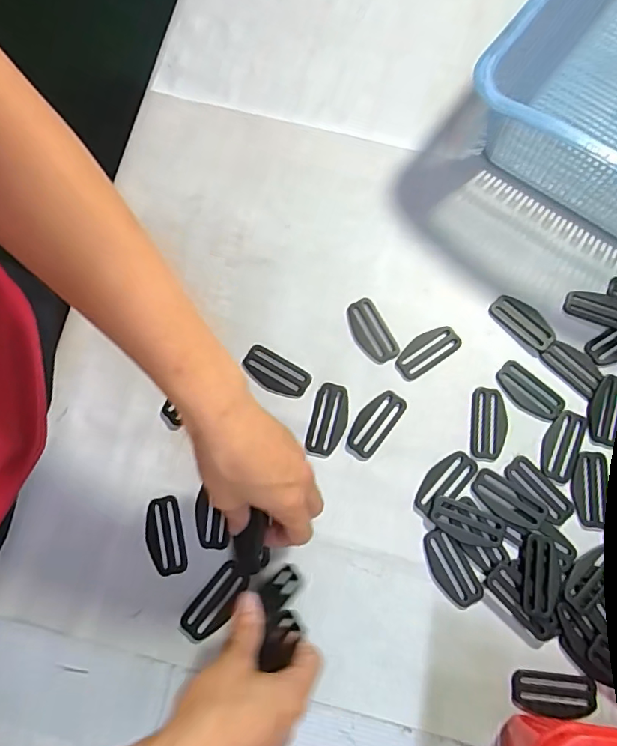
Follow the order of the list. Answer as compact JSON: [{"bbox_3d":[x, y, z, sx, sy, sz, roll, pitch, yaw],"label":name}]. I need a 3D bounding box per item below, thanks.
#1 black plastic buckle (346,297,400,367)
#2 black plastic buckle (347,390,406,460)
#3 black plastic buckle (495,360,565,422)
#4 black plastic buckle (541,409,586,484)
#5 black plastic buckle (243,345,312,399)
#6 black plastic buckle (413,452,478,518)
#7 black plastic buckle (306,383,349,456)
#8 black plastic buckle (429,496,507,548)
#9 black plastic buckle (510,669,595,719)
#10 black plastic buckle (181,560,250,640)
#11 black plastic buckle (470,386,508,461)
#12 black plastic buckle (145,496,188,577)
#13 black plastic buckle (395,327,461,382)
[{"bbox_3d":[0.055,-0.036,0.445,0.031,0.004,0.062,-27,76,-8],"label":"black plastic buckle"},{"bbox_3d":[0.057,0.041,0.420,0.029,0.004,0.061,36,77,9],"label":"black plastic buckle"},{"bbox_3d":[0.190,0.017,0.434,0.060,0.004,0.031,41,77,10],"label":"black plastic buckle"},{"bbox_3d":[0.213,0.060,0.421,0.031,0.004,0.061,23,75,5],"label":"black plastic buckle"},{"bbox_3d":[-0.028,0.000,0.429,0.058,0.004,0.029,29,76,7],"label":"black plastic buckle"},{"bbox_3d":[0.112,0.091,0.410,0.063,0.004,0.028,-42,79,-11],"label":"black plastic buckle"},{"bbox_3d":[0.017,0.039,0.421,0.030,0.006,0.059,12,74,2],"label":"black plastic buckle"},{"bbox_3d":[0.128,0.121,0.402,0.059,0.006,0.029,20,75,5],"label":"black plastic buckle"},{"bbox_3d":[0.181,0.238,0.370,0.059,0.004,0.029,4,74,0],"label":"black plastic buckle"},{"bbox_3d":[-0.071,0.176,0.385,0.028,0.005,0.057,40,77,9],"label":"black plastic buckle"},{"bbox_3d":[0.155,0.044,0.428,0.030,0.004,0.062,8,74,1],"label":"black plastic buckle"},{"bbox_3d":[-0.113,0.129,0.394,0.029,0.004,0.059,-15,75,-5],"label":"black plastic buckle"},{"bbox_3d":[0.104,-0.019,0.441,0.063,0.004,0.029,-35,78,-10],"label":"black plastic buckle"}]

